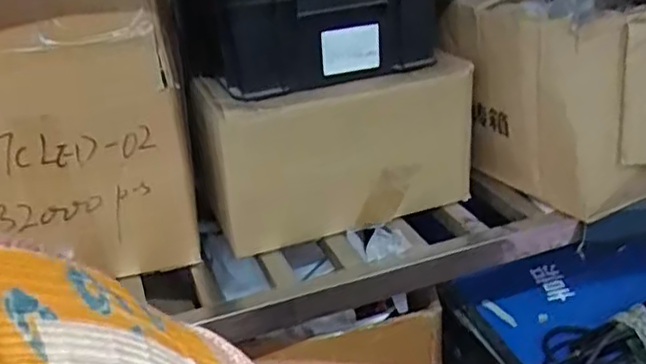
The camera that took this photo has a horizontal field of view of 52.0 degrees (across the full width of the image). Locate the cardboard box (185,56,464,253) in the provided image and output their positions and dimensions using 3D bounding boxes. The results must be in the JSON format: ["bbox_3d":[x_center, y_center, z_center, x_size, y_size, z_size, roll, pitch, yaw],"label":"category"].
[{"bbox_3d":[0.016,-0.039,0.820,0.327,0.178,0.136,-14,29,-18],"label":"cardboard box"}]

